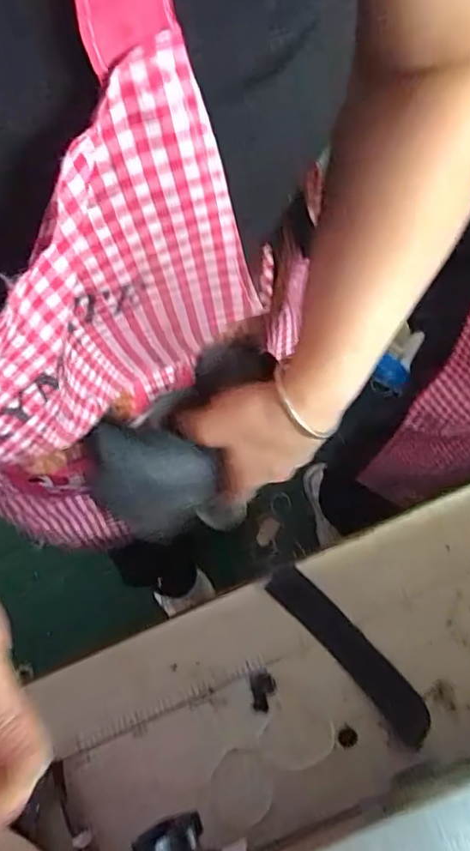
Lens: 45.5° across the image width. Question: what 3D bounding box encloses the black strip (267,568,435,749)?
[{"bbox_3d":[0.098,0.194,0.484,0.034,0.005,0.174,-40,75,-13],"label":"black strip"}]

